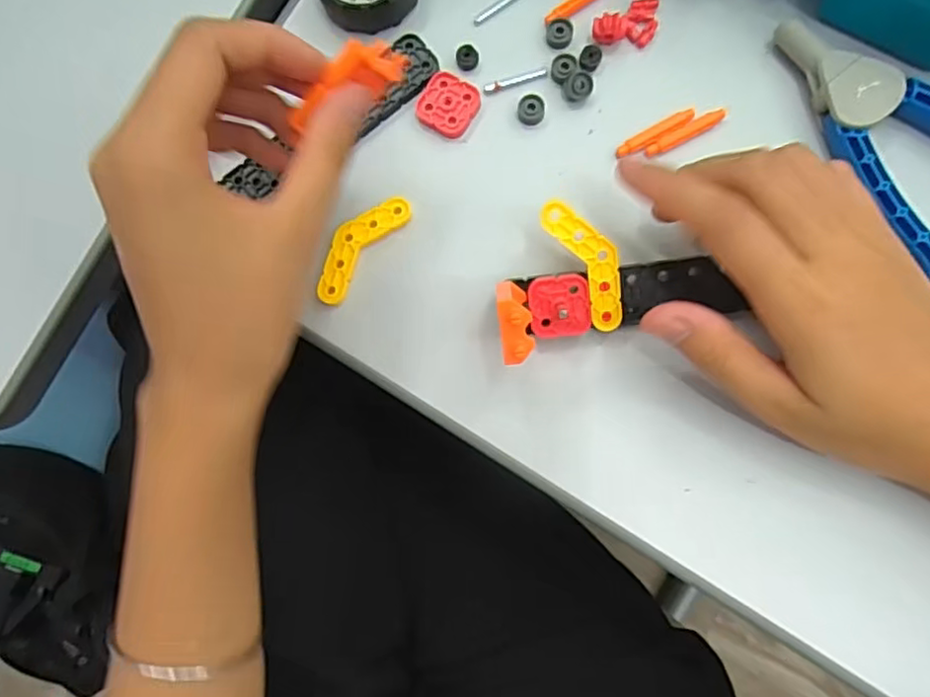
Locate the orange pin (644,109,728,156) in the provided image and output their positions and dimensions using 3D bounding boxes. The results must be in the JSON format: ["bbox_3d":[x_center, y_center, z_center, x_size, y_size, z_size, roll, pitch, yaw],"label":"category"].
[{"bbox_3d":[0.098,-0.096,0.280,0.038,0.006,0.007,-29,82,1],"label":"orange pin"}]

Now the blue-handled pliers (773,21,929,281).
[{"bbox_3d":[0.180,-0.090,0.265,0.062,0.015,0.126,-39,82,0],"label":"blue-handled pliers"}]

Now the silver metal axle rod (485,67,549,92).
[{"bbox_3d":[0.024,-0.125,0.292,0.030,0.004,0.004,-19,83,2],"label":"silver metal axle rod"}]

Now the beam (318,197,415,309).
[{"bbox_3d":[-0.050,-0.047,0.288,0.020,0.005,0.058,39,88,8],"label":"beam"}]

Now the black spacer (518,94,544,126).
[{"bbox_3d":[0.030,-0.109,0.289,0.012,0.005,0.013,-1,84,5],"label":"black spacer"}]

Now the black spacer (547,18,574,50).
[{"bbox_3d":[0.044,-0.146,0.290,0.012,0.004,0.012,-1,84,5],"label":"black spacer"}]

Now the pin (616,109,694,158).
[{"bbox_3d":[0.085,-0.097,0.283,0.038,0.005,0.007,-29,82,1],"label":"pin"}]

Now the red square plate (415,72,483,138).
[{"bbox_3d":[-0.008,-0.113,0.292,0.027,0.005,0.026,29,87,7],"label":"red square plate"}]

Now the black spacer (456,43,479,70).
[{"bbox_3d":[0.001,-0.136,0.294,0.011,0.004,0.010,1,84,5],"label":"black spacer"}]

